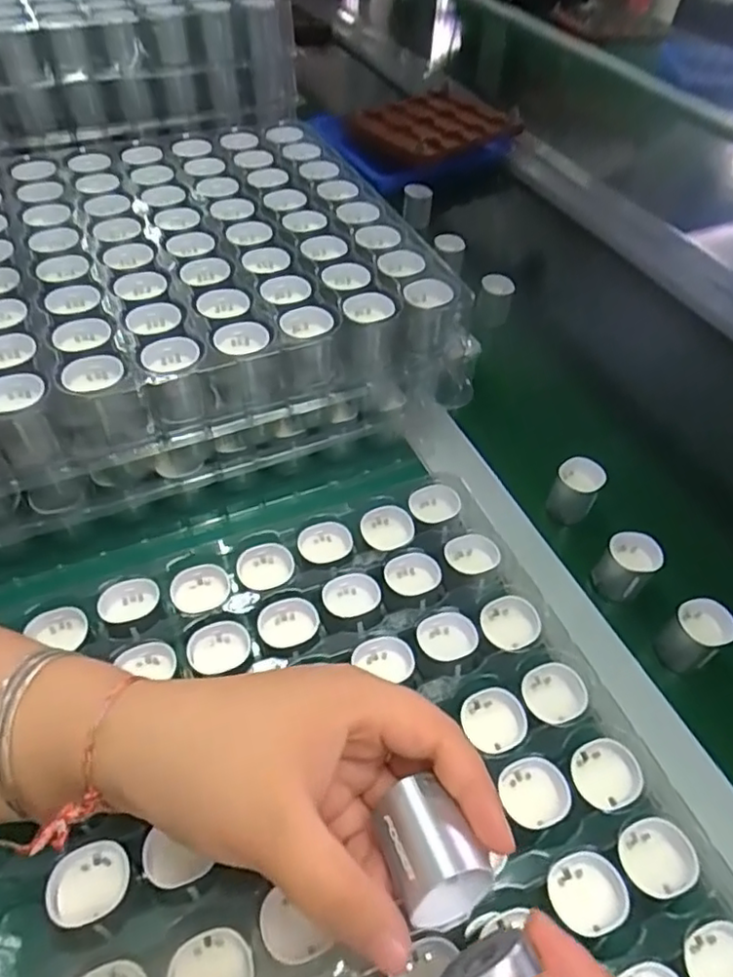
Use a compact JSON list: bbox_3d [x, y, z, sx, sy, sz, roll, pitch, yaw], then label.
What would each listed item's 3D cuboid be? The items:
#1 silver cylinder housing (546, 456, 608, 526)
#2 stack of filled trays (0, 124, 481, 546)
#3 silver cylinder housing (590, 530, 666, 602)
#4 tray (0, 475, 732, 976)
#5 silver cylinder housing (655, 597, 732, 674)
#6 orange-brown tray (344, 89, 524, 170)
[{"bbox_3d":[0.143,0.002,0.428,0.030,0.041,0.025,27,53,18],"label":"silver cylinder housing"},{"bbox_3d":[-0.143,-0.138,0.444,0.334,0.089,0.301,-18,53,-18],"label":"stack of filled trays"},{"bbox_3d":[0.161,0.049,0.389,0.030,0.033,0.031,2,50,-2],"label":"silver cylinder housing"},{"bbox_3d":[-0.018,0.156,0.267,0.295,0.043,0.322,-17,53,-18],"label":"tray"},{"bbox_3d":[0.188,0.084,0.359,0.029,0.038,0.029,2,50,-2],"label":"silver cylinder housing"},{"bbox_3d":[0.085,-0.473,0.816,0.211,0.034,0.138,-34,60,-28],"label":"orange-brown tray"}]

